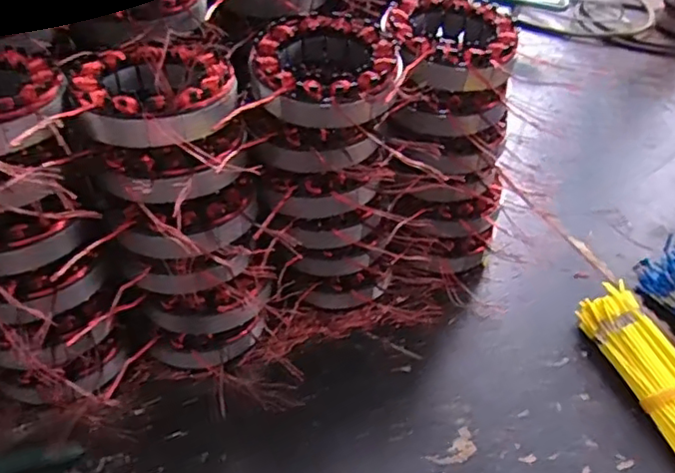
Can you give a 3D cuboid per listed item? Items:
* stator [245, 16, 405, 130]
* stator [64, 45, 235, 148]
[{"bbox_3d":[-0.007,-0.098,0.359,0.083,0.027,0.089,5,43,-3],"label":"stator"},{"bbox_3d":[-0.099,-0.078,0.331,0.084,0.028,0.089,-1,44,-9],"label":"stator"}]

